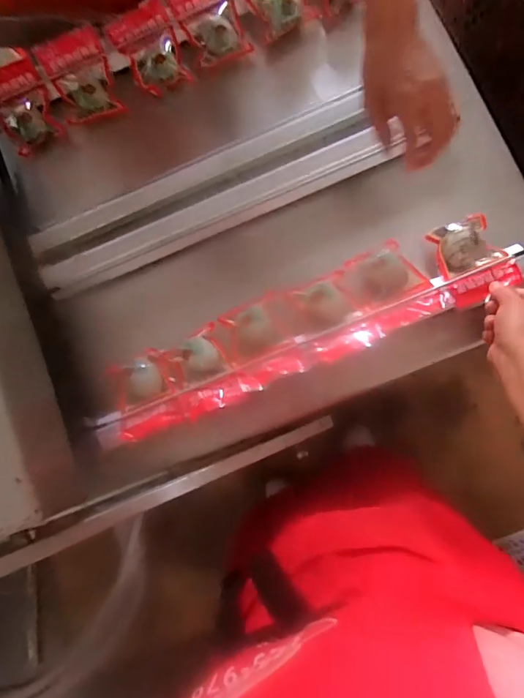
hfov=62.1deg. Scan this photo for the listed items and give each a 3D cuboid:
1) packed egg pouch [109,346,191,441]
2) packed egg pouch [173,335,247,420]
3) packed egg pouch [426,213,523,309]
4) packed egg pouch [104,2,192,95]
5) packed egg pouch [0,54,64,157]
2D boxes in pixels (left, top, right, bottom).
[{"bbox_3d":[-0.152,0.056,0.578,0.085,0.037,0.102,-24,82,3],"label":"packed egg pouch"},{"bbox_3d":[-0.075,0.034,0.576,0.078,0.050,0.097,-24,82,3],"label":"packed egg pouch"},{"bbox_3d":[0.269,-0.116,0.558,0.085,0.022,0.106,-22,83,3],"label":"packed egg pouch"},{"bbox_3d":[-0.164,-0.429,0.630,0.092,0.041,0.103,-22,83,3],"label":"packed egg pouch"},{"bbox_3d":[-0.345,-0.355,0.633,0.091,0.050,0.103,-36,82,1],"label":"packed egg pouch"}]

